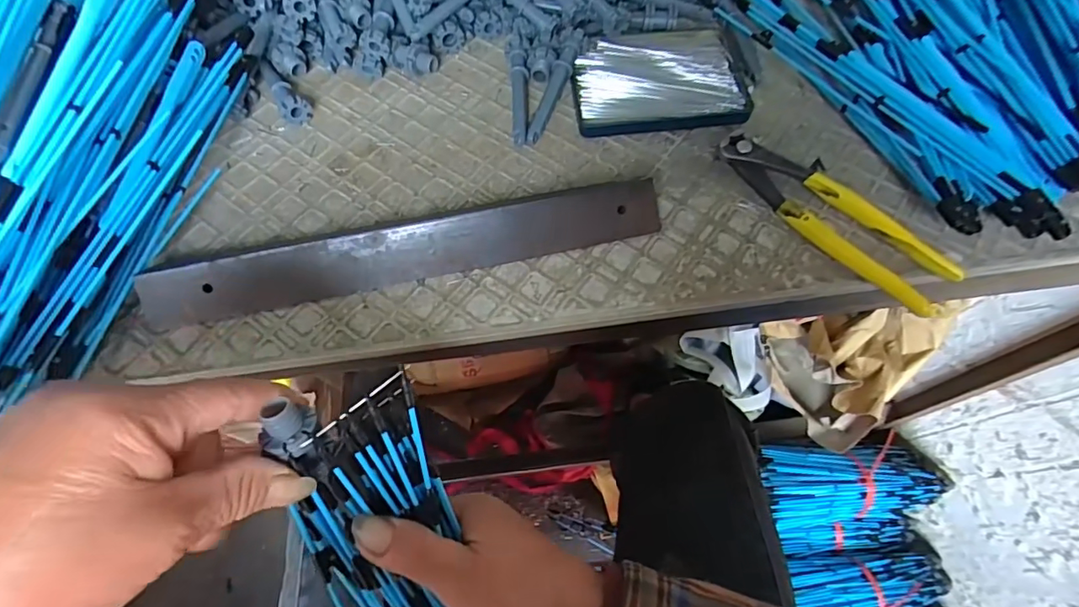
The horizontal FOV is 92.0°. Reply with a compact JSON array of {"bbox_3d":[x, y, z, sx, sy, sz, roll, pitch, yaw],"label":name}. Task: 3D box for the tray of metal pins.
[{"bbox_3d":[0.090,-0.172,0.400,0.126,0.011,0.092,-5,65,-3],"label":"tray of metal pins"}]

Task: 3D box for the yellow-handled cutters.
[{"bbox_3d":[0.194,-0.062,0.343,0.056,0.013,0.162,-40,71,-18],"label":"yellow-handled cutters"}]

